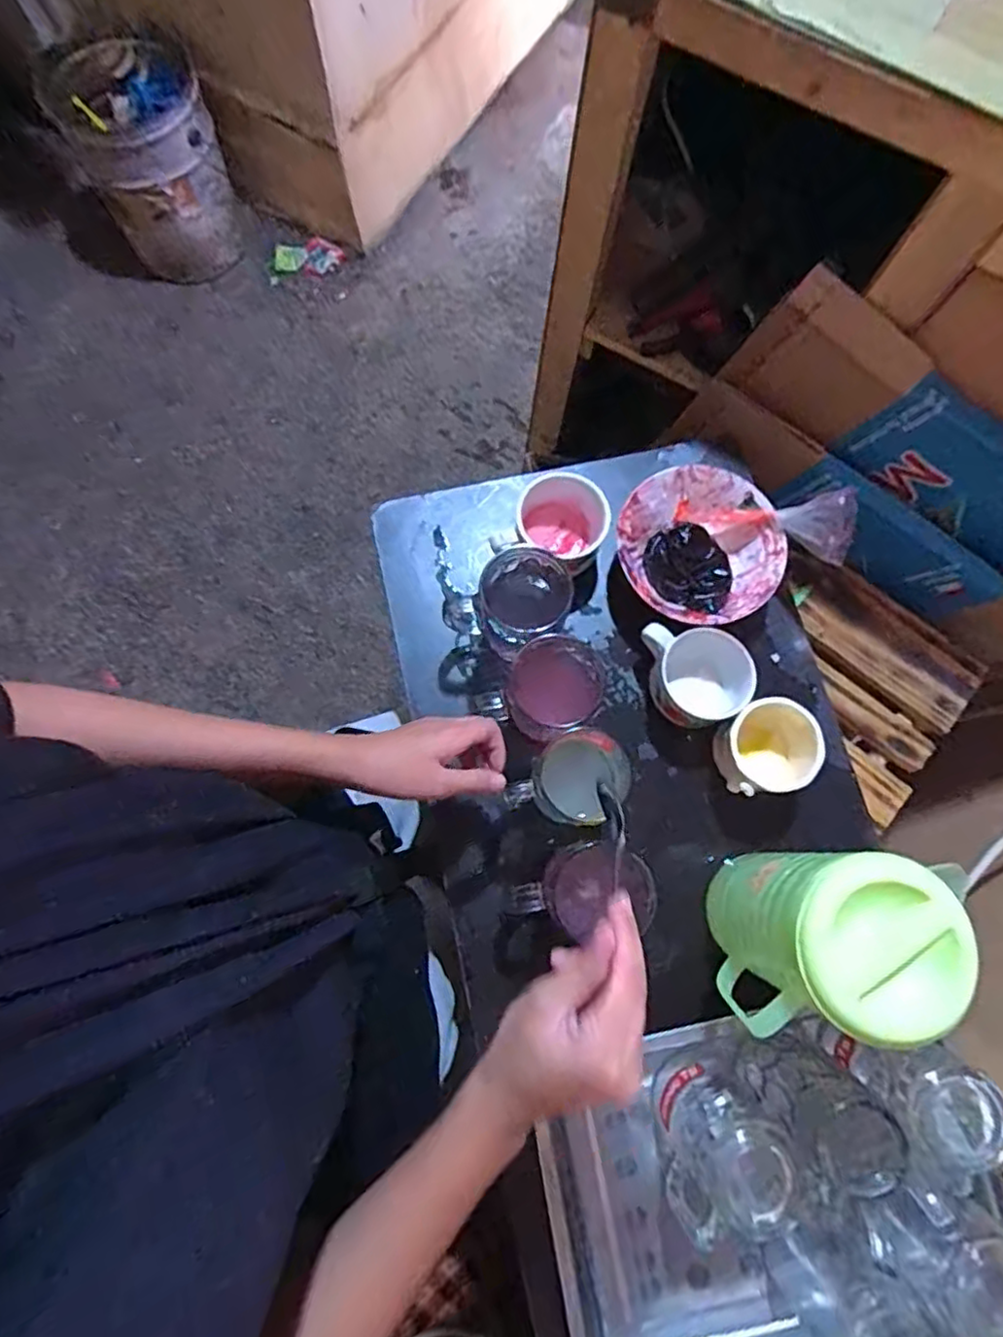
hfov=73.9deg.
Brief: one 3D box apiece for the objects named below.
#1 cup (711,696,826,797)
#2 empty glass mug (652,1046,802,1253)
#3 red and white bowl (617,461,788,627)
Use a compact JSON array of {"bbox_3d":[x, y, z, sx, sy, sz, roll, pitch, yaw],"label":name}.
[{"bbox_3d":[0.238,0.069,0.593,0.092,0.079,0.074,-21,77,-5],"label":"cup"},{"bbox_3d":[0.155,0.355,0.499,0.081,0.124,0.077,-22,77,-6],"label":"empty glass mug"},{"bbox_3d":[0.184,-0.113,0.635,0.147,0.048,0.152,0,76,0],"label":"red and white bowl"}]

